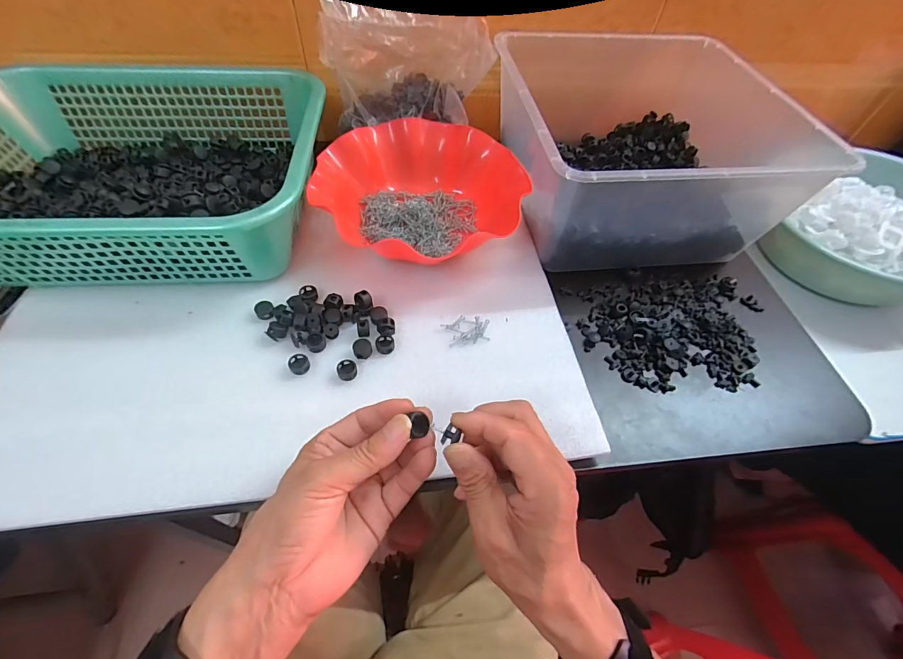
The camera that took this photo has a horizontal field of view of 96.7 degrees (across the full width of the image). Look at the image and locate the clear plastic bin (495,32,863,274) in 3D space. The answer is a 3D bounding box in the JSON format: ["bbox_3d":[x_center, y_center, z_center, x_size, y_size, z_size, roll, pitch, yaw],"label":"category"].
[{"bbox_3d":[0.211,-0.219,0.476,0.288,0.138,0.297,-2,56,-6],"label":"clear plastic bin"}]

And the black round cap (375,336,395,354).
[{"bbox_3d":[-0.062,0.014,0.375,0.016,0.006,0.018,-1,58,-6],"label":"black round cap"}]

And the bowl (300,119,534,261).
[{"bbox_3d":[-0.033,-0.154,0.456,0.208,0.060,0.204,2,56,-3],"label":"bowl"}]

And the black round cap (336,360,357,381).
[{"bbox_3d":[-0.093,0.037,0.357,0.017,0.008,0.019,-12,58,-13],"label":"black round cap"}]

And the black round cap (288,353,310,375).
[{"bbox_3d":[-0.135,0.031,0.357,0.018,0.008,0.017,2,56,-3],"label":"black round cap"}]

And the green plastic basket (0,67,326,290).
[{"bbox_3d":[-0.333,-0.177,0.425,0.382,0.104,0.294,-3,56,-7],"label":"green plastic basket"}]

